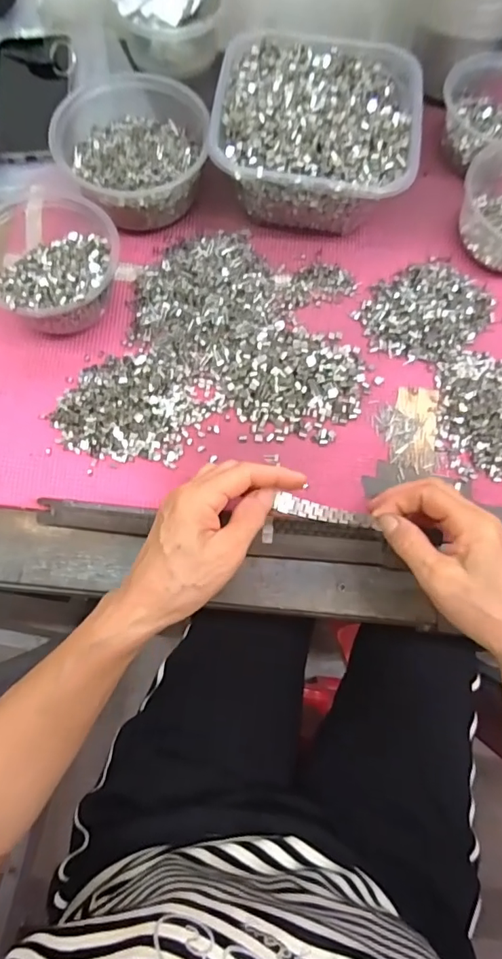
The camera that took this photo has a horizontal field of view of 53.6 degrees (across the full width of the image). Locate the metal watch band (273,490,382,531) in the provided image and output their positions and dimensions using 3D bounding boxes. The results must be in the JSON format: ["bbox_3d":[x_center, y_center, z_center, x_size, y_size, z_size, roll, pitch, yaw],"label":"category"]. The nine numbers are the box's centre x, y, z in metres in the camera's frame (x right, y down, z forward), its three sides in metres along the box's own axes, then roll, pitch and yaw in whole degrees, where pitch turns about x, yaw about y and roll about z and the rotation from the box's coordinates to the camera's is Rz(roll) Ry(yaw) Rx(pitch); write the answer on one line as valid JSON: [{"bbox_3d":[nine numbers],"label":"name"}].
[{"bbox_3d":[0.052,0.023,0.351,0.067,0.005,0.013,13,75,2],"label":"metal watch band"}]

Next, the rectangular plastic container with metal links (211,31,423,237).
[{"bbox_3d":[0.058,-0.319,0.460,0.176,0.071,0.170,8,75,0],"label":"rectangular plastic container with metal links"}]

